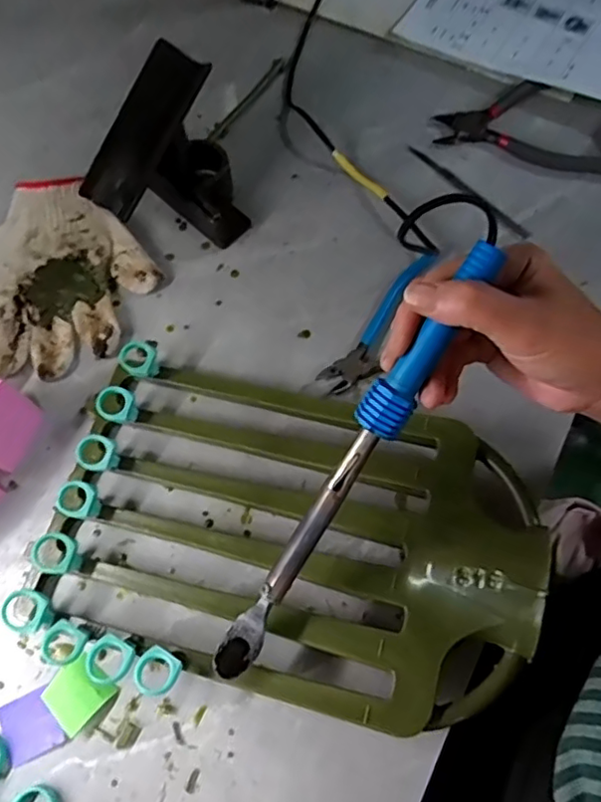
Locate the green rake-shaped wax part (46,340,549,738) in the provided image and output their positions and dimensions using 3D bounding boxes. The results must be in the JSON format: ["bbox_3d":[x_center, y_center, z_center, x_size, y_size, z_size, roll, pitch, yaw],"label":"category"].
[{"bbox_3d":[-0.012,0.078,0.404,0.320,0.073,0.197,18,67,10],"label":"green rake-shaped wax part"}]

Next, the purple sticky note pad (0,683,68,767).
[{"bbox_3d":[-0.175,0.210,0.395,0.036,0.005,0.039,-27,67,-10],"label":"purple sticky note pad"}]

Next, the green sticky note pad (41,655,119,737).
[{"bbox_3d":[-0.147,0.191,0.401,0.038,0.007,0.038,38,71,18],"label":"green sticky note pad"}]

